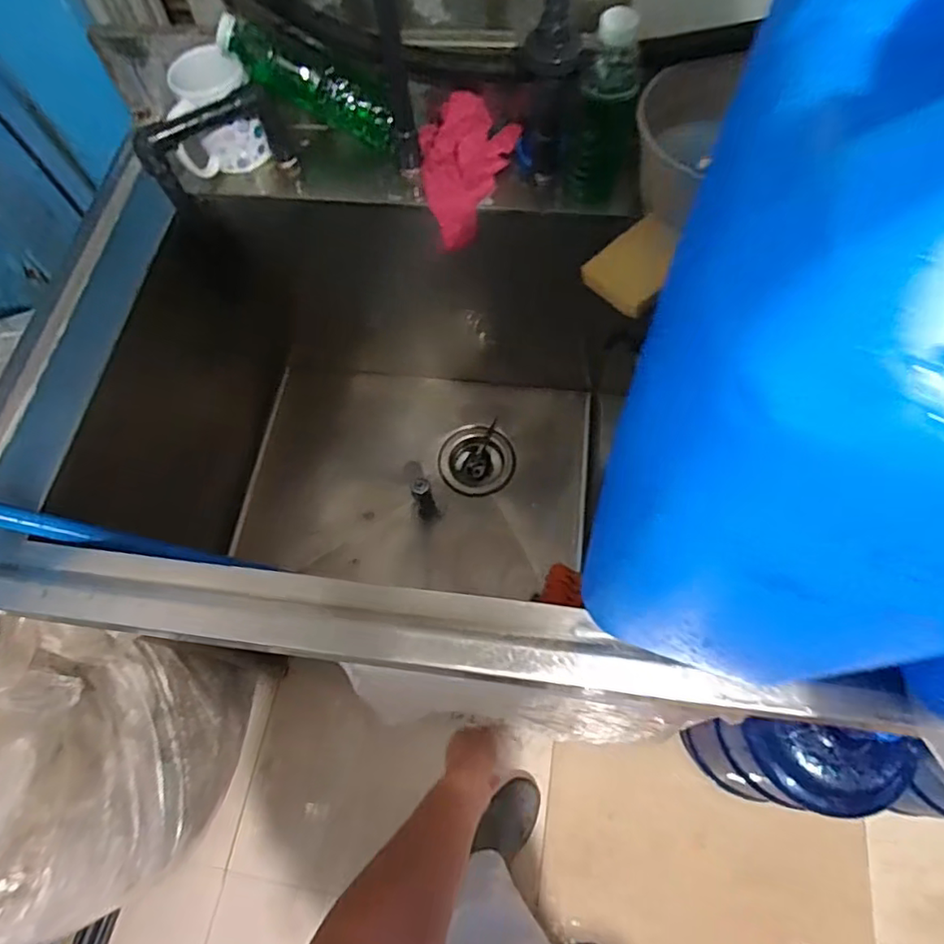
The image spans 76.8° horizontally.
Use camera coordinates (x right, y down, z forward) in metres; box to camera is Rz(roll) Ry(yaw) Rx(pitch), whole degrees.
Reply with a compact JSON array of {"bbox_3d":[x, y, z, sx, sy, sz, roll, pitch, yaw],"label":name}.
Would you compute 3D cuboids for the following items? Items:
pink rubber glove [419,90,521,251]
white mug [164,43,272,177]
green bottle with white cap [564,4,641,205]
[{"bbox_3d":[0.000,-0.341,0.678,0.111,0.113,0.106,-5,65,0],"label":"pink rubber glove"},{"bbox_3d":[-0.285,-0.391,0.667,0.093,0.098,0.077,-16,66,-5],"label":"white mug"},{"bbox_3d":[0.128,-0.353,0.590,0.061,0.186,0.057,9,66,6],"label":"green bottle with white cap"}]

